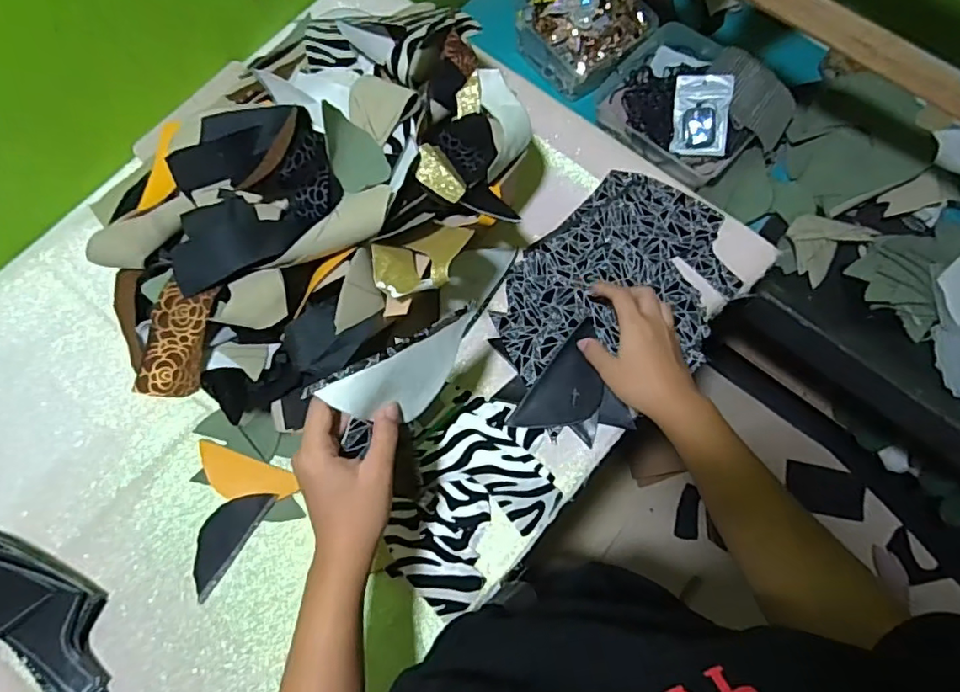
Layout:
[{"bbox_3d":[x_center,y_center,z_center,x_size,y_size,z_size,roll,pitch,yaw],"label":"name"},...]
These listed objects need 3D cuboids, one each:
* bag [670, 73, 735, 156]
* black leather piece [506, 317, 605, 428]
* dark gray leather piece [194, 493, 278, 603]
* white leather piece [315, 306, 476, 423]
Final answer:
[{"bbox_3d":[0.288,-0.300,0.741,0.068,0.012,0.098,6,106,19],"label":"bag"},{"bbox_3d":[0.090,0.041,0.565,0.063,0.004,0.125,37,87,4],"label":"black leather piece"},{"bbox_3d":[-0.238,0.177,0.532,0.042,0.005,0.103,31,74,9],"label":"dark gray leather piece"},{"bbox_3d":[-0.053,0.026,0.429,0.124,0.062,0.009,-31,41,-32],"label":"white leather piece"}]

